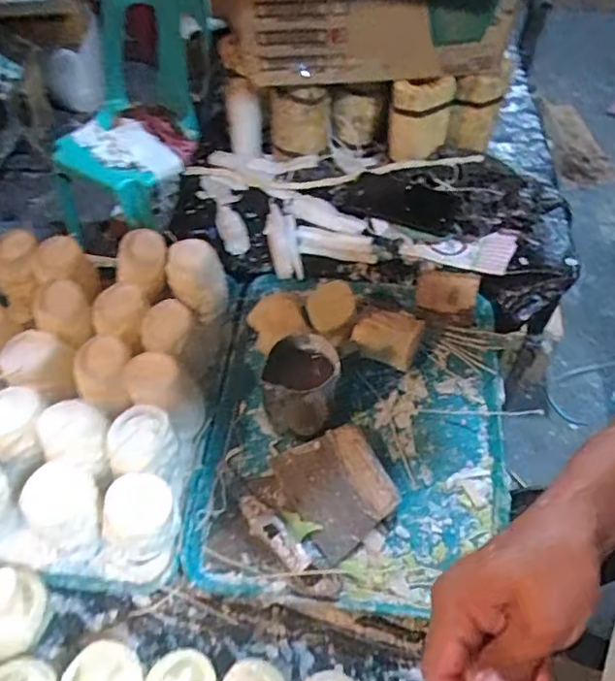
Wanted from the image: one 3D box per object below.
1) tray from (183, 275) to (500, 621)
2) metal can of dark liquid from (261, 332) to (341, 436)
[{"bbox_3d":[0.057,0.069,0.703,0.348,0.104,0.431,4,52,4],"label":"tray"},{"bbox_3d":[-0.008,0.057,0.703,0.086,0.109,0.083,0,52,0],"label":"metal can of dark liquid"}]

